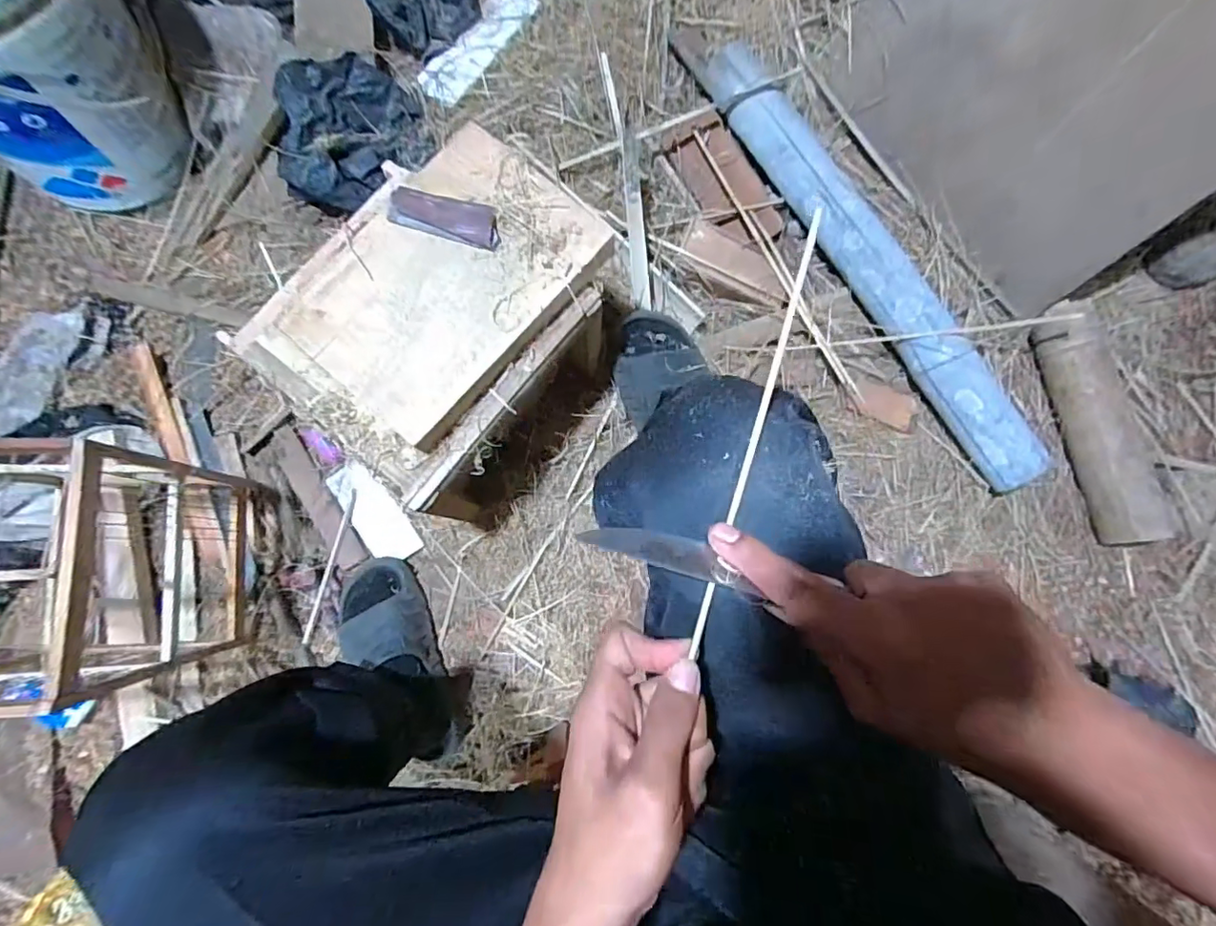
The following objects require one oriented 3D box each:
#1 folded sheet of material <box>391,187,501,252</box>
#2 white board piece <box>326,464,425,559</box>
[{"bbox_3d":[-0.158,-0.240,0.535,0.108,0.023,0.040,17,83,4],"label":"folded sheet of material"},{"bbox_3d":[-0.335,0.074,0.781,0.069,0.010,0.155,-37,83,-4],"label":"white board piece"}]

